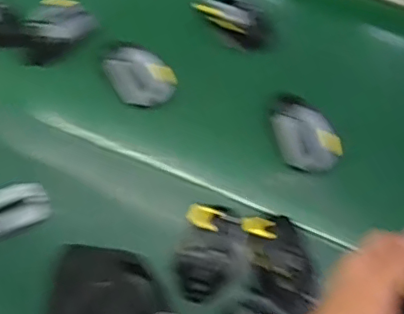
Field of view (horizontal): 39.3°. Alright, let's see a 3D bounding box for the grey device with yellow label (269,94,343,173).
[{"bbox_3d":[0.135,-0.035,0.766,0.070,0.036,0.122,-26,67,-11],"label":"grey device with yellow label"}]

